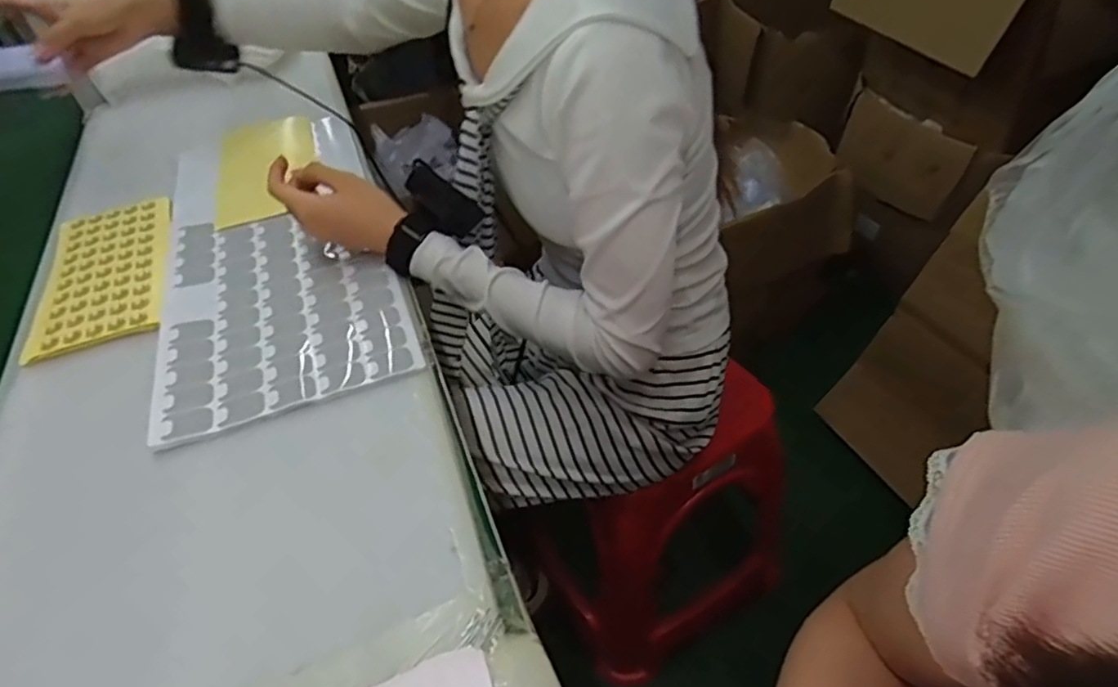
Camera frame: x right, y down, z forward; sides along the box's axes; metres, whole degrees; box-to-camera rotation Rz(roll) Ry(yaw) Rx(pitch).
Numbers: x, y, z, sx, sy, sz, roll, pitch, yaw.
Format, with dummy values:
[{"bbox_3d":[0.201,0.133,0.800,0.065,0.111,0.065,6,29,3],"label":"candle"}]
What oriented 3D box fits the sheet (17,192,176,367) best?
[{"bbox_3d":[-0.427,-0.071,0.617,0.108,0.007,0.227,-18,45,-12],"label":"sheet"}]

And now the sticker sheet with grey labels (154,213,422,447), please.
[{"bbox_3d":[-0.242,-0.043,0.572,0.197,0.007,0.276,-18,45,-12],"label":"sticker sheet with grey labels"}]

